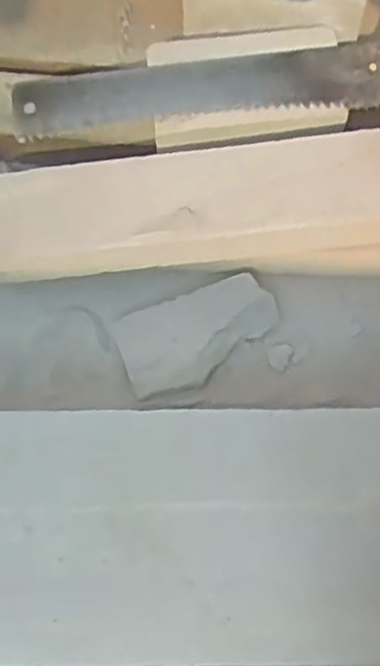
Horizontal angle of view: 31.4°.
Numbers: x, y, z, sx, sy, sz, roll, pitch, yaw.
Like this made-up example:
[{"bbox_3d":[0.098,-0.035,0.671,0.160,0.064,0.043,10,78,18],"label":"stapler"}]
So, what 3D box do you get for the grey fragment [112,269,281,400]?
[{"bbox_3d":[0.010,0.001,0.684,0.160,0.026,0.095,-19,67,-8],"label":"grey fragment"}]

